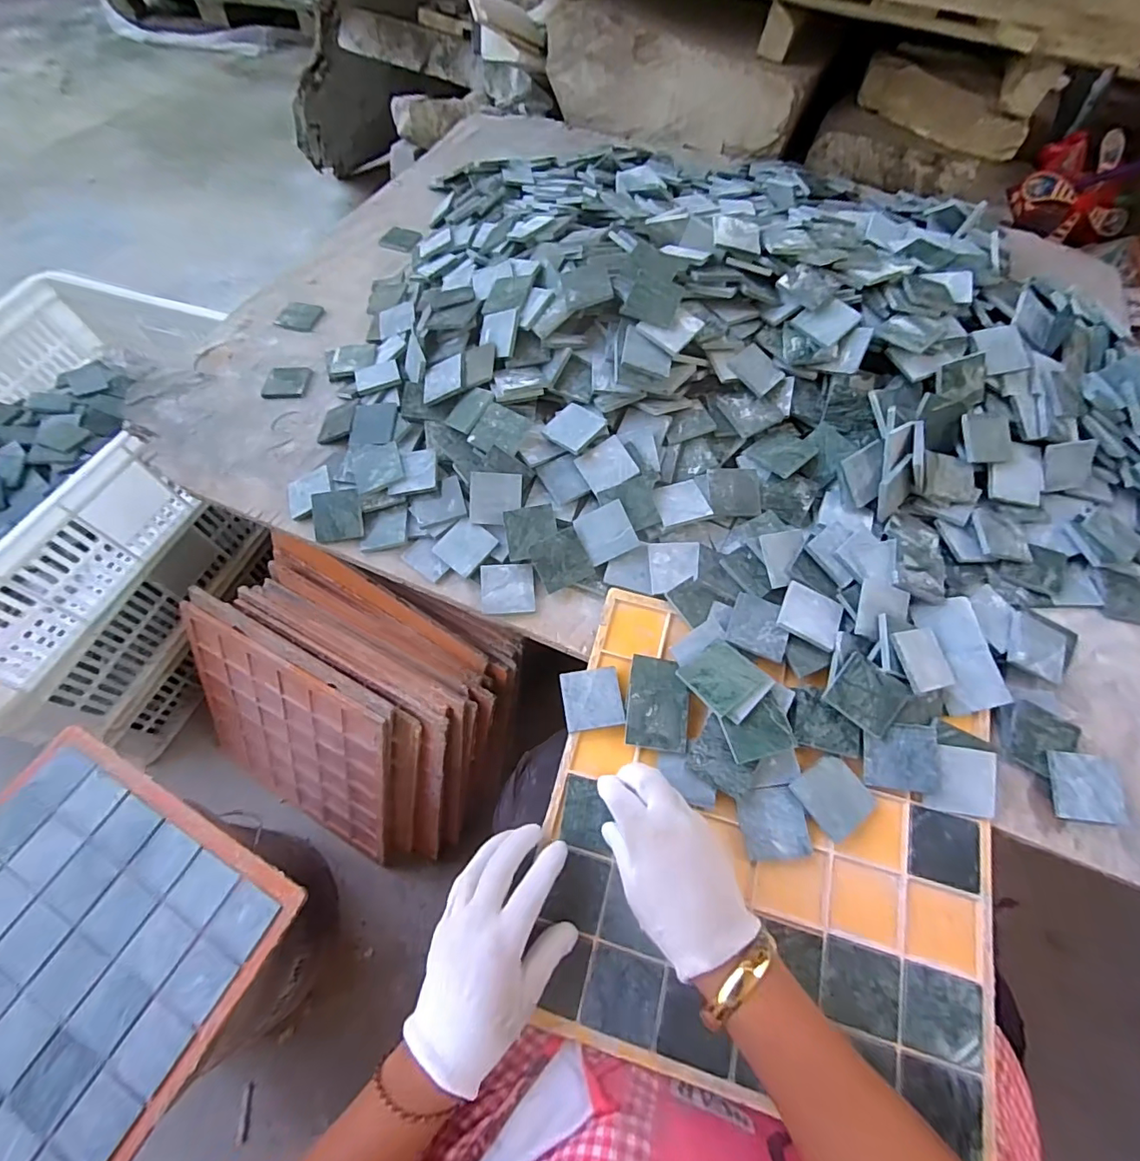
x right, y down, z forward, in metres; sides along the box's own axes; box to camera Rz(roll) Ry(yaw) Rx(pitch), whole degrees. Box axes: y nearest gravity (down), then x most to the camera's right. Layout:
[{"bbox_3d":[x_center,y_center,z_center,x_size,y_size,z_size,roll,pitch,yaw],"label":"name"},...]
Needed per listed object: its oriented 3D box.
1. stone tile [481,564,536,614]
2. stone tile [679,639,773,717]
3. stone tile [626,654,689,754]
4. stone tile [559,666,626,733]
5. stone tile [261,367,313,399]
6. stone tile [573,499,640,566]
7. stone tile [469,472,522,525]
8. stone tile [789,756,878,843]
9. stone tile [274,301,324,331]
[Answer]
[{"bbox_3d":[-0.058,0.007,0.484,0.048,0.012,0.048,-3,61,-2],"label":"stone tile"},{"bbox_3d":[0.123,0.077,0.415,0.050,0.008,0.054,-39,60,-11],"label":"stone tile"},{"bbox_3d":[0.073,0.100,0.431,0.048,0.010,0.075,6,62,3],"label":"stone tile"},{"bbox_3d":[0.019,0.100,0.438,0.049,0.009,0.049,-7,62,-4],"label":"stone tile"},{"bbox_3d":[-0.338,-0.237,0.621,0.051,0.010,0.048,2,61,1],"label":"stone tile"},{"bbox_3d":[0.035,-0.045,0.486,0.048,0.006,0.048,-26,85,5],"label":"stone tile"},{"bbox_3d":[-0.071,-0.078,0.495,0.049,0.004,0.049,2,98,1],"label":"stone tile"},{"bbox_3d":[0.203,0.165,0.398,0.049,0.005,0.049,-30,66,-15],"label":"stone tile"},{"bbox_3d":[-0.355,-0.348,0.681,0.052,0.004,0.050,15,62,8],"label":"stone tile"}]

